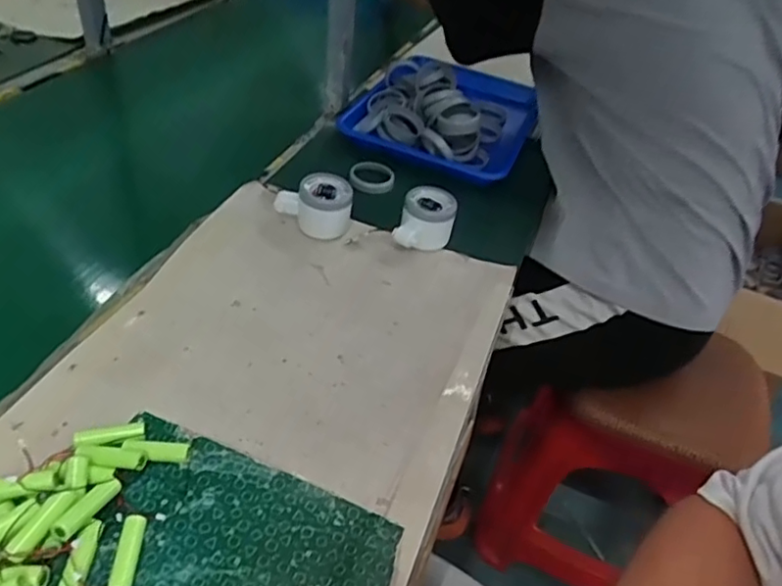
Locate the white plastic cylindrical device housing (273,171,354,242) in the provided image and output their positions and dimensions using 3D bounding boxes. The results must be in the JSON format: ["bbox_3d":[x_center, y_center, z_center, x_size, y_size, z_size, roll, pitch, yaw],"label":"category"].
[{"bbox_3d":[-0.087,-0.099,0.683,0.084,0.054,0.051,0,41,-8],"label":"white plastic cylindrical device housing"}]

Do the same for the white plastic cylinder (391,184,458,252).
[{"bbox_3d":[0.039,-0.079,0.686,0.057,0.056,0.070,22,43,17],"label":"white plastic cylinder"}]

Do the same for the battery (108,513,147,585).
[{"bbox_3d":[-0.174,0.174,0.401,0.014,0.013,0.052,2,41,-6],"label":"battery"}]

